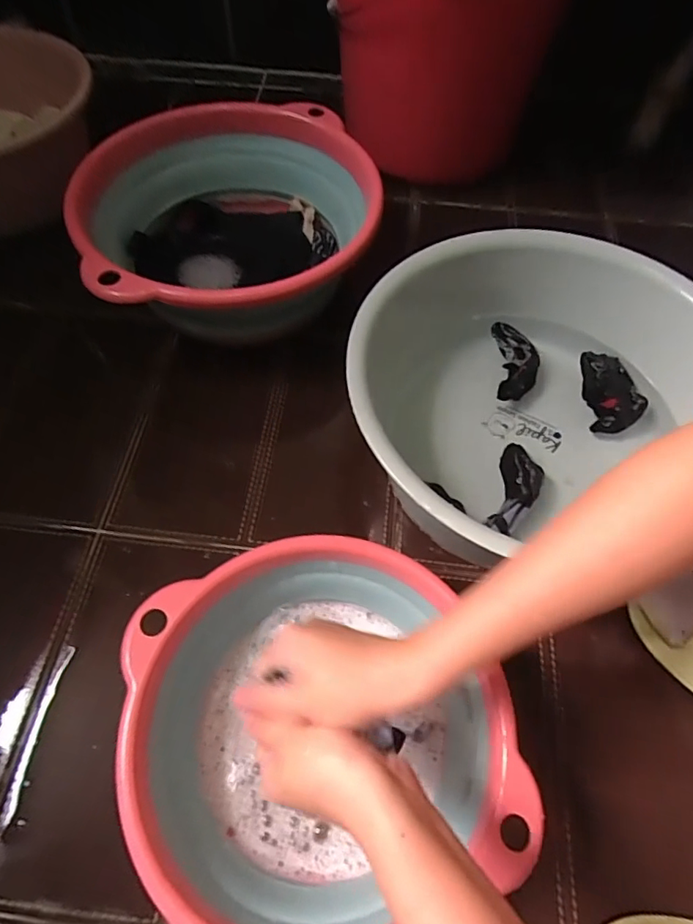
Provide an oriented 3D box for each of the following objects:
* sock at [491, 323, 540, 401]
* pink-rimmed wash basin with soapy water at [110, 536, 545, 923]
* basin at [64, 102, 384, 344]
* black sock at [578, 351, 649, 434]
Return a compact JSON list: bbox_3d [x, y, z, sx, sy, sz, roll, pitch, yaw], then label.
[{"bbox_3d":[0.196,-0.114,0.606,0.047,0.036,0.100,2,61,0],"label":"sock"},{"bbox_3d":[-0.024,0.205,0.402,0.255,0.109,0.257,1,61,-1],"label":"pink-rimmed wash basin with soapy water"},{"bbox_3d":[-0.134,-0.280,0.629,0.324,0.128,0.312,1,61,-1],"label":"basin"},{"bbox_3d":[0.300,-0.080,0.590,0.057,0.031,0.100,0,61,-2],"label":"black sock"}]

